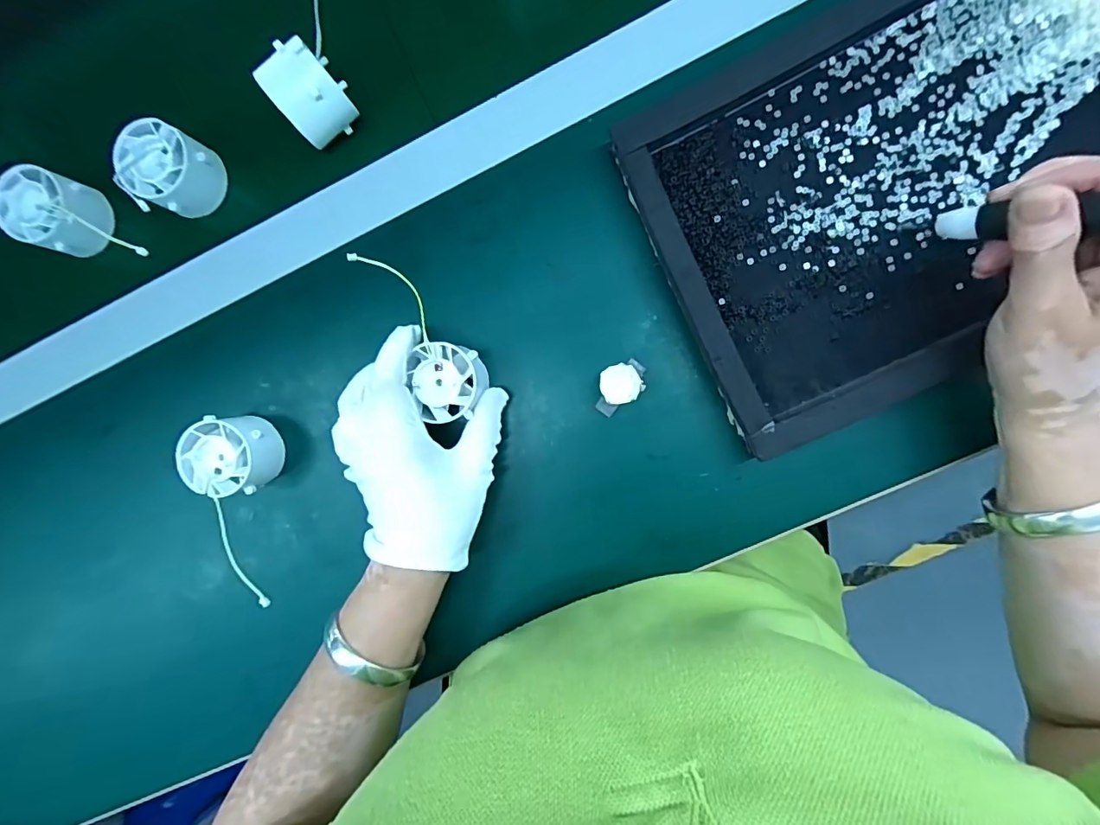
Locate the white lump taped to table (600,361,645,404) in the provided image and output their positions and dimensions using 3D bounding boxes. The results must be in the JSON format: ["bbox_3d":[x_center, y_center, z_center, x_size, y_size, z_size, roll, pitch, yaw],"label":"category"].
[{"bbox_3d":[0.046,-0.018,0.313,0.026,0.015,0.025,-12,92,5],"label":"white lump taped to table"}]

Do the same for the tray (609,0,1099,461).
[{"bbox_3d":[0.209,-0.137,0.288,0.296,0.029,0.224,-26,91,5],"label":"tray"}]

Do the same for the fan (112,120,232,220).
[{"bbox_3d":[-0.259,-0.164,0.335,0.051,0.033,0.053,0,93,4],"label":"fan"}]

